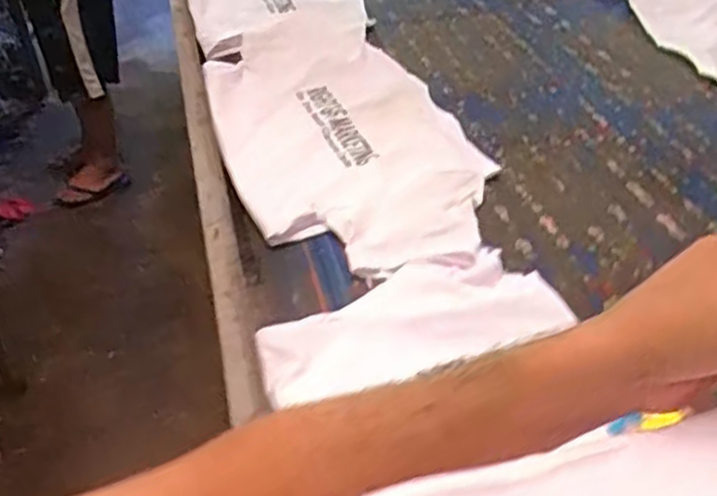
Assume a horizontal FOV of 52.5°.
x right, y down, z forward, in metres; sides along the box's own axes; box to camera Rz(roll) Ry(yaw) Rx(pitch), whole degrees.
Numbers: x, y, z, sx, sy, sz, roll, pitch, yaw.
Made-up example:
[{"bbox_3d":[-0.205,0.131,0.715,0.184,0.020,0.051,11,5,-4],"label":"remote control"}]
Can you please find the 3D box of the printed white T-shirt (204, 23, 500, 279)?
[{"bbox_3d":[-0.036,-0.189,1.155,0.356,0.031,0.716,-17,44,-15],"label":"printed white T-shirt"}]

